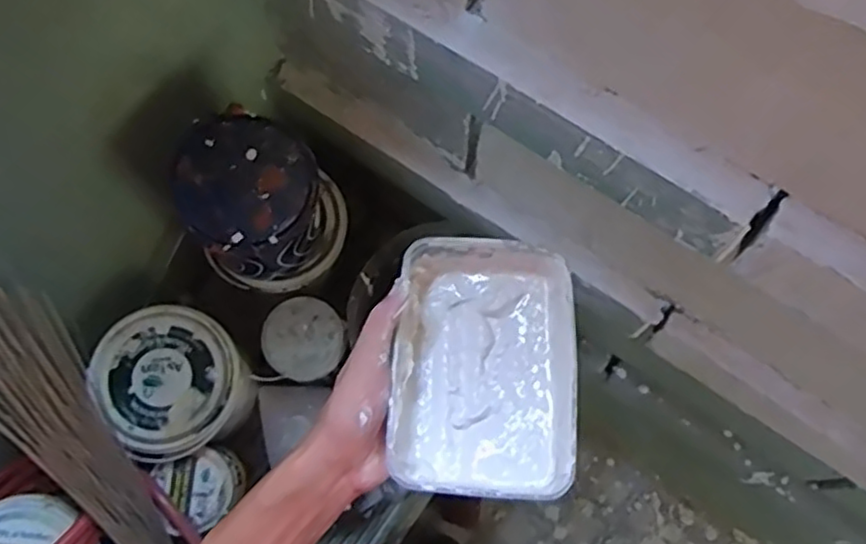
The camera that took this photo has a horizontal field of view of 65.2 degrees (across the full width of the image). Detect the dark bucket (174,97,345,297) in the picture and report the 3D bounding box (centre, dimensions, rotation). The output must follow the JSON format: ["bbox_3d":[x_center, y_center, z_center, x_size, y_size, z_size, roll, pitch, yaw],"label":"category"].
[{"bbox_3d":[-0.191,-0.077,0.806,0.146,0.223,0.172,10,72,5],"label":"dark bucket"}]

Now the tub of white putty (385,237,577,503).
[{"bbox_3d":[0.033,0.060,0.450,0.113,0.049,0.167,3,71,2],"label":"tub of white putty"}]

